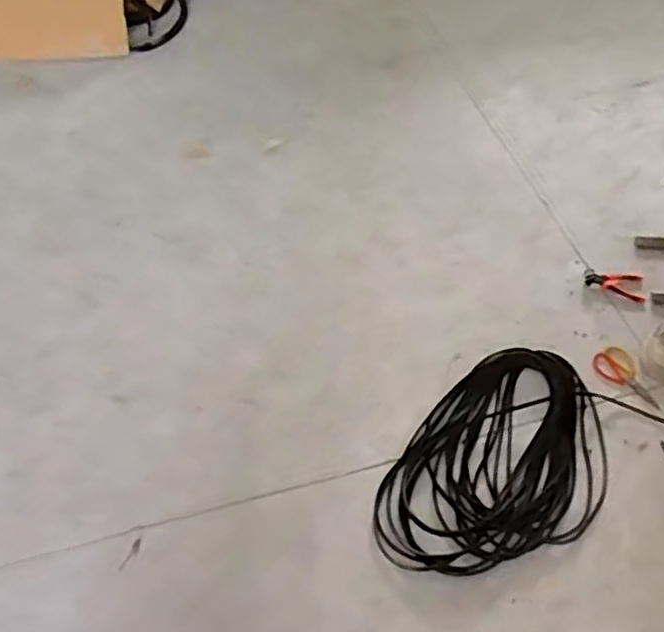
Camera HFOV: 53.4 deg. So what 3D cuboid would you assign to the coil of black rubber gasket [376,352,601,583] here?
[{"bbox_3d":[0.409,0.358,1.564,0.429,0.034,0.650,32,60,21],"label":"coil of black rubber gasket"}]

